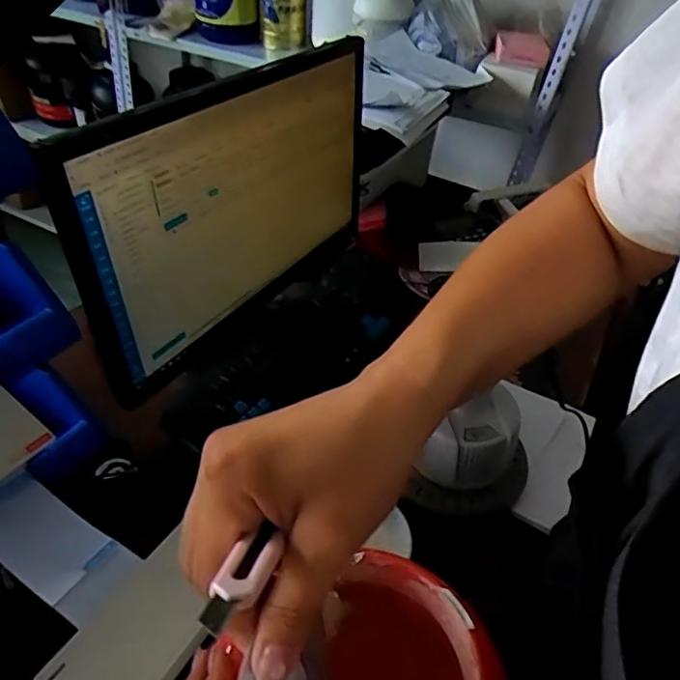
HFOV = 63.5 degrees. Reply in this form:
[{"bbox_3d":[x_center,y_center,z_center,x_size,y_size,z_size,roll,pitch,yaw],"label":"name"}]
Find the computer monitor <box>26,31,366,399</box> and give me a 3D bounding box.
[{"bbox_3d":[-0.105,-0.191,0.745,0.058,0.303,0.583,26,45,20],"label":"computer monitor"}]

